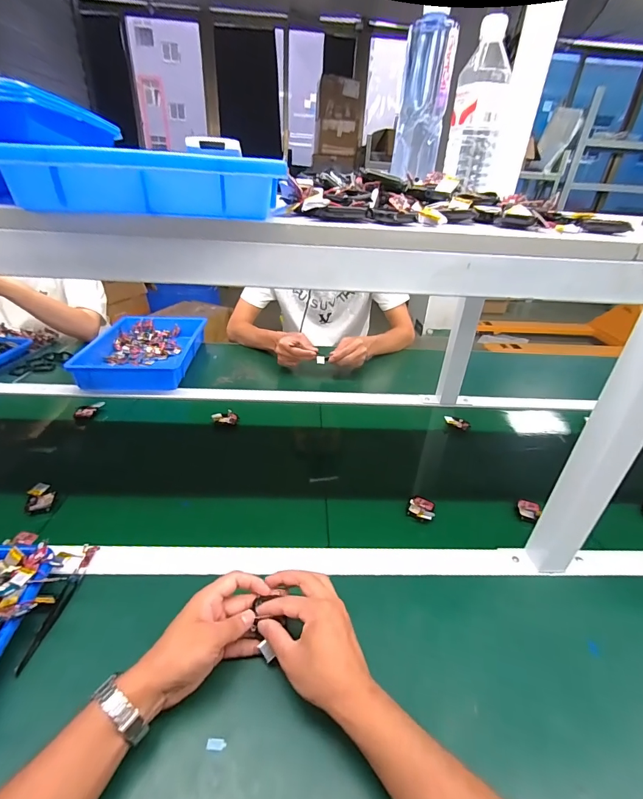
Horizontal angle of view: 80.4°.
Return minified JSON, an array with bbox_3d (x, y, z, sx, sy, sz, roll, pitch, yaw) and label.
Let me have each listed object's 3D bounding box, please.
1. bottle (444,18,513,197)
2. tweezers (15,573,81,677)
[{"bbox_3d":[0.223,-0.409,0.540,0.071,0.186,0.061,14,33,17],"label":"bottle"},{"bbox_3d":[-0.310,0.250,0.435,0.010,0.011,0.109,3,31,0],"label":"tweezers"}]

